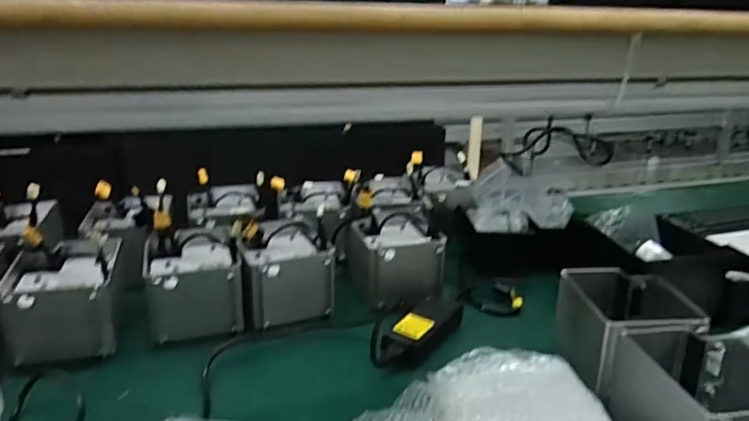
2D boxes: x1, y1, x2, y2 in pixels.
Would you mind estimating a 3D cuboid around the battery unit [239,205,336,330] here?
[{"bbox_3d":[-0.141,0.089,0.880,0.131,0.108,0.159,-5,20,-16],"label":"battery unit"}]

